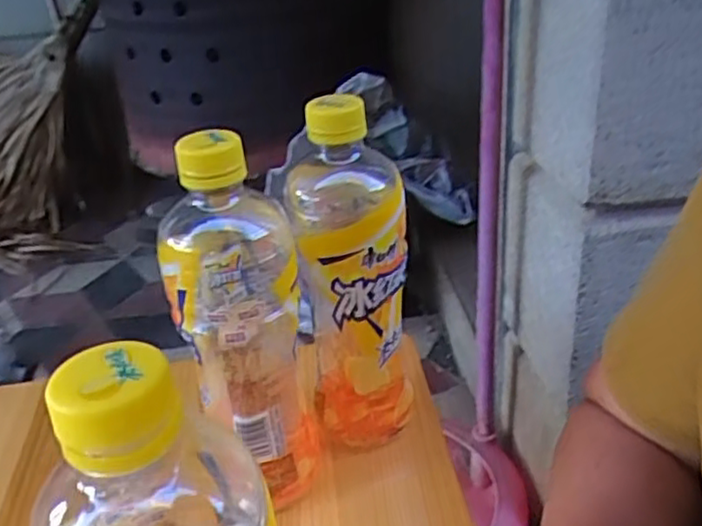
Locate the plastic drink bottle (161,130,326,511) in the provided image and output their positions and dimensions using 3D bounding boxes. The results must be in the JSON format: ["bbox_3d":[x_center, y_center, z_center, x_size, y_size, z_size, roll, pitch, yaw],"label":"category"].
[{"bbox_3d":[-0.057,0.032,0.360,0.066,0.198,0.065,-8,28,-6],"label":"plastic drink bottle"}]

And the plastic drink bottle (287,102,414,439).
[{"bbox_3d":[0.000,0.006,0.400,0.065,0.202,0.069,-7,31,-6],"label":"plastic drink bottle"}]

